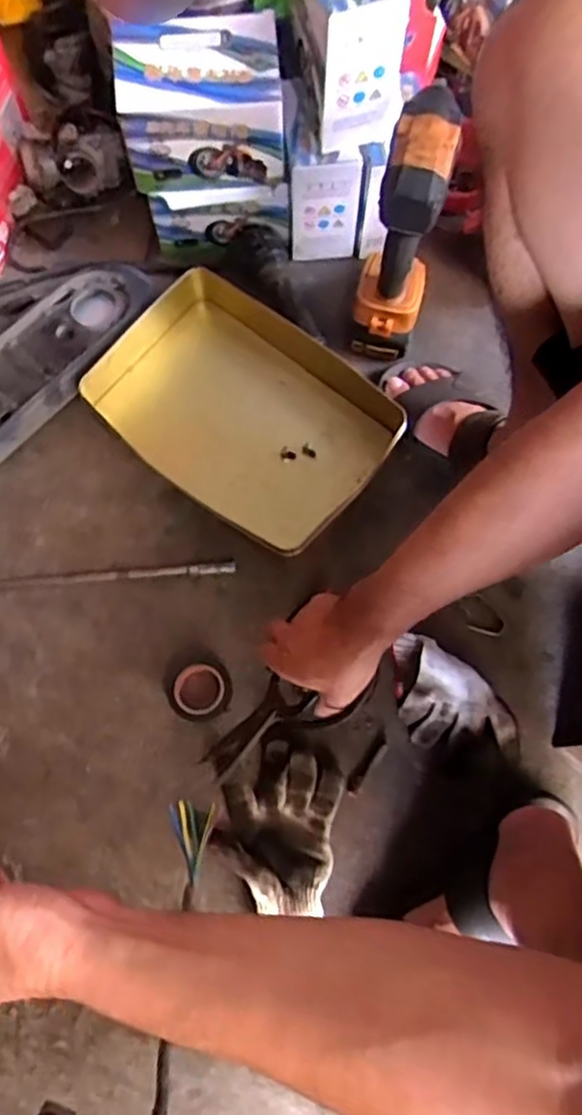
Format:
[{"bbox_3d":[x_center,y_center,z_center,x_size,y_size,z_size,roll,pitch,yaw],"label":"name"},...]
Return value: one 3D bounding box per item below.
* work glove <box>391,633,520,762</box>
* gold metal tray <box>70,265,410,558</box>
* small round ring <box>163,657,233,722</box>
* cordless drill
[{"bbox_3d":[0.161,0.132,0.671,0.114,0.046,0.100,5,74,1],"label":"work glove"},{"bbox_3d":[-0.053,-0.161,0.751,0.309,0.054,0.219,36,77,10],"label":"gold metal tray"},{"bbox_3d":[-0.093,0.131,0.686,0.068,0.019,0.061,20,75,6],"label":"small round ring"},{"bbox_3d":[0.115,-0.329,0.697,0.066,0.224,0.141,14,74,4],"label":"cordless drill"}]

